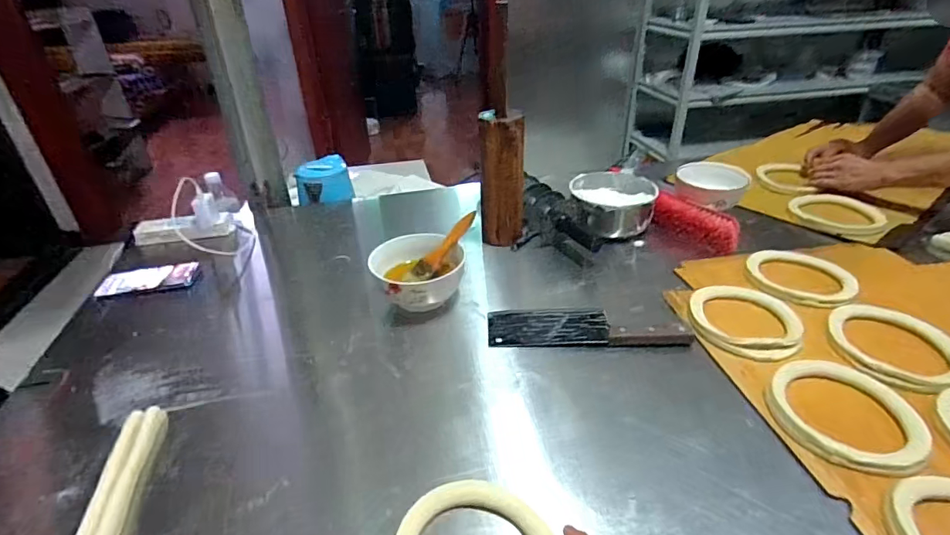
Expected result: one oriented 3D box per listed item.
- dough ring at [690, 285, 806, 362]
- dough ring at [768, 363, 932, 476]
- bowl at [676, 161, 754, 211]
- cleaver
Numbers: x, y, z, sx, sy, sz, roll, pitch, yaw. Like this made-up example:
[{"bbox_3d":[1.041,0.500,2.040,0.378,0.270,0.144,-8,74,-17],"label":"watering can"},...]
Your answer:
[{"bbox_3d":[0.386,0.076,0.695,0.149,0.019,0.149,-2,29,1],"label":"dough ring"},{"bbox_3d":[0.419,0.161,0.532,0.147,0.025,0.142,-2,29,1],"label":"dough ring"},{"bbox_3d":[0.489,-0.171,0.994,0.141,0.058,0.126,17,37,28],"label":"bowl"},{"bbox_3d":[0.161,0.086,0.702,0.280,0.020,0.070,-1,29,3],"label":"cleaver"}]

